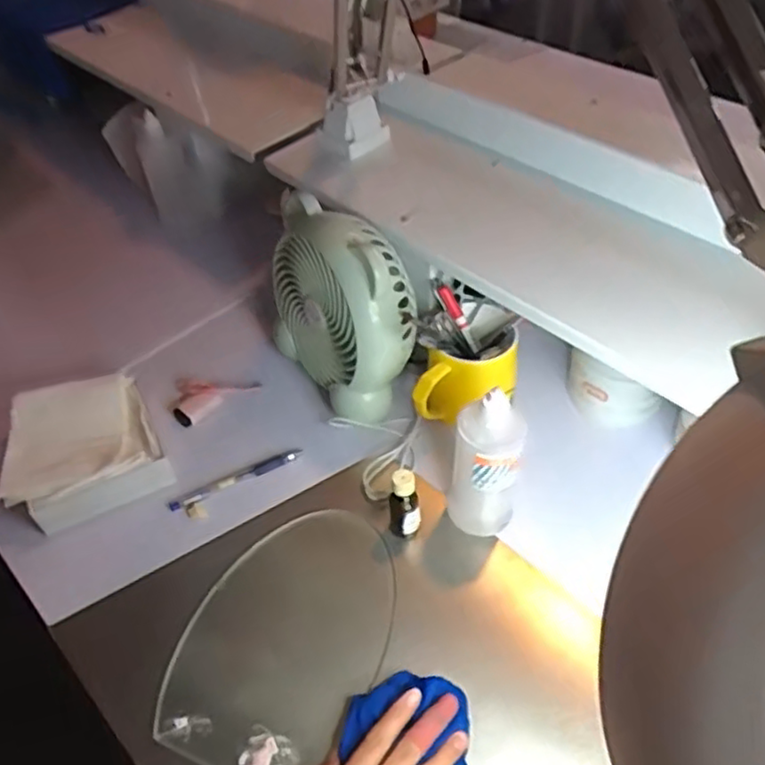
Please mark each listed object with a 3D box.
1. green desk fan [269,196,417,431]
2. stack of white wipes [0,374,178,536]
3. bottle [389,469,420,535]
[{"bbox_3d":[-0.041,-0.076,0.695,0.089,0.172,0.173,-30,51,-21],"label":"green desk fan"},{"bbox_3d":[-0.299,0.066,0.705,0.144,0.056,0.152,-20,49,-14],"label":"stack of white wipes"},{"bbox_3d":[0.019,0.108,0.606,0.026,0.082,0.020,-5,47,0],"label":"bottle"}]

